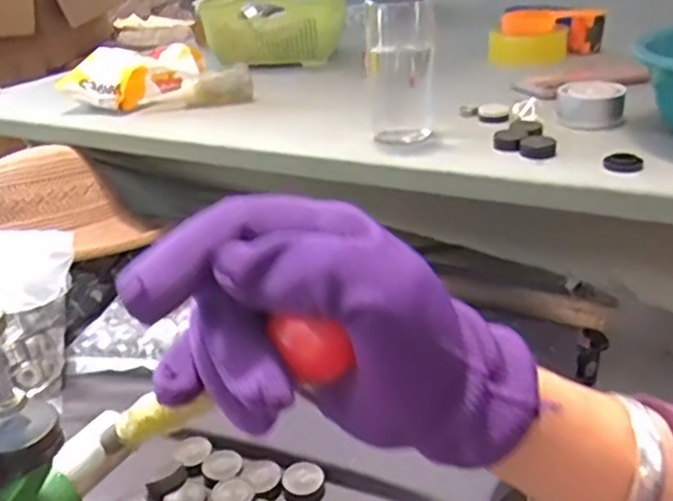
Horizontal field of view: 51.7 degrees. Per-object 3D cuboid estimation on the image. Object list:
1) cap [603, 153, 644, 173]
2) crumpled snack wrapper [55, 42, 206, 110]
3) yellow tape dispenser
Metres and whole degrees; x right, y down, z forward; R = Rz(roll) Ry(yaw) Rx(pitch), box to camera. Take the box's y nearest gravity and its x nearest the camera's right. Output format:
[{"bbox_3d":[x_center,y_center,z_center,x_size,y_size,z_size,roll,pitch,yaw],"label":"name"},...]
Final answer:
[{"bbox_3d":[0.255,-0.078,0.617,0.033,0.009,0.032,6,29,21],"label":"cap"},{"bbox_3d":[-0.274,-0.258,0.982,0.125,0.055,0.200,6,29,21],"label":"crumpled snack wrapper"},{"bbox_3d":[0.329,-0.335,1.086,0.158,0.074,0.093,9,30,24],"label":"yellow tape dispenser"}]

